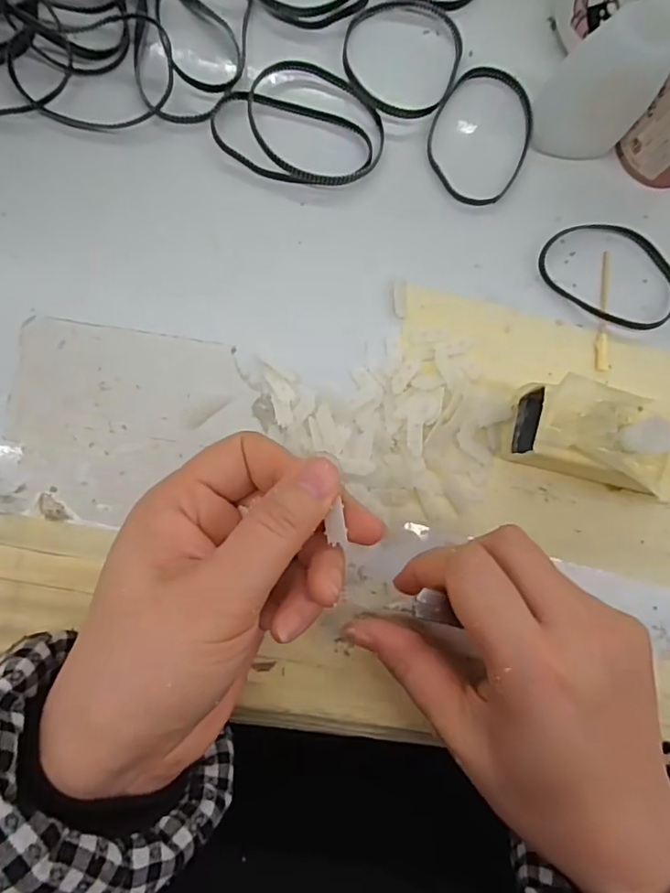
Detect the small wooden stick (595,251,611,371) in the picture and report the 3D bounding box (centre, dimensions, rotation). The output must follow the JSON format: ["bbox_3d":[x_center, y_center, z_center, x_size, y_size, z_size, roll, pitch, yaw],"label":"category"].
[{"bbox_3d":[0.129,-0.066,0.269,0.006,0.004,0.059,5,85,-6],"label":"small wooden stick"}]

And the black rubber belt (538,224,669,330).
[{"bbox_3d":[0.135,-0.084,0.270,0.071,0.007,0.048,32,83,-3],"label":"black rubber belt"}]

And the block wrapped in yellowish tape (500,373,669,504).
[{"bbox_3d":[0.119,-0.002,0.244,0.084,0.039,0.042,17,84,-5],"label":"block wrapped in yellowish tape"}]

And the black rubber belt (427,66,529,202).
[{"bbox_3d":[0.070,-0.150,0.269,0.049,0.004,0.067,28,83,-3],"label":"black rubber belt"}]

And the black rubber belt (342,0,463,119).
[{"bbox_3d":[0.032,-0.187,0.267,0.056,0.004,0.063,16,84,-5],"label":"black rubber belt"}]

